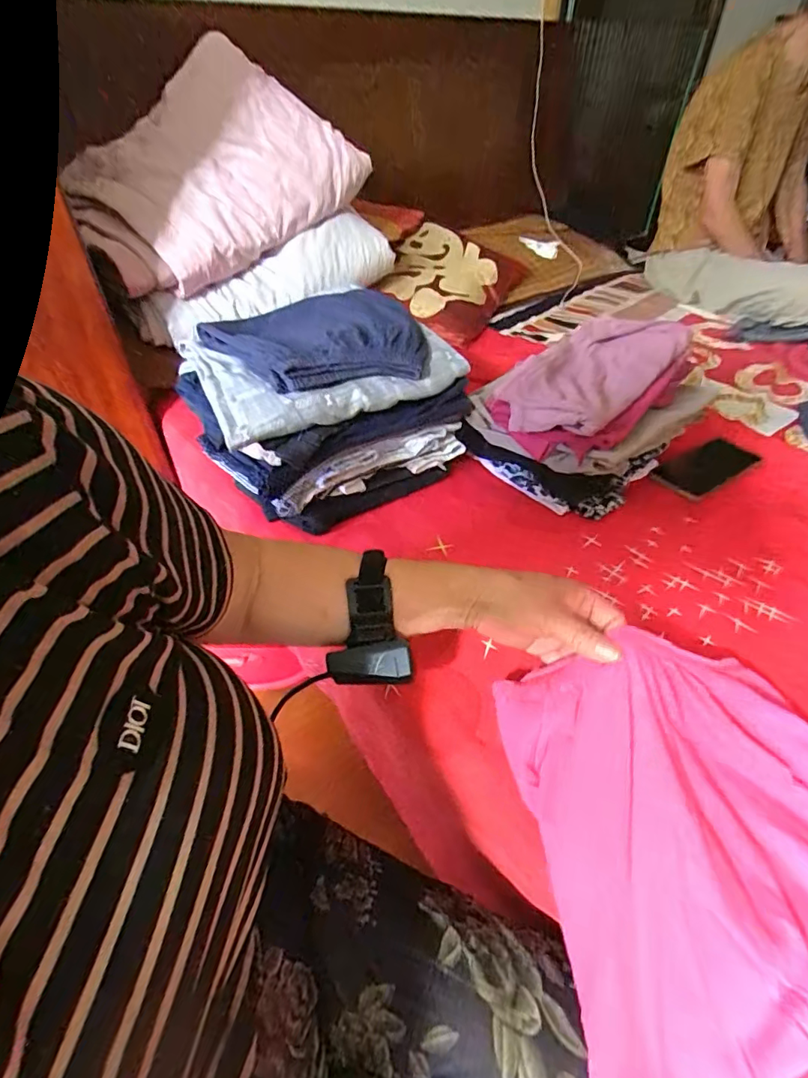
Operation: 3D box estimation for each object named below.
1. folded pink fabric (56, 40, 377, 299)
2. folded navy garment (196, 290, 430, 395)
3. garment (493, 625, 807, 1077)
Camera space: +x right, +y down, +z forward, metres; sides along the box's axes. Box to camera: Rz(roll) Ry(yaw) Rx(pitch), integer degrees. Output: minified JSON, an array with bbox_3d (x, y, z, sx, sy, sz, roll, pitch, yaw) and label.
[{"bbox_3d":[-0.343,-0.622,0.845,0.381,0.119,0.469,40,68,1],"label":"folded pink fabric"},{"bbox_3d":[-0.095,-0.239,0.589,0.238,0.050,0.186,-23,48,-22],"label":"folded navy garment"},{"bbox_3d":[0.227,0.210,0.330,0.277,0.083,0.279,-6,44,-6],"label":"garment"}]

